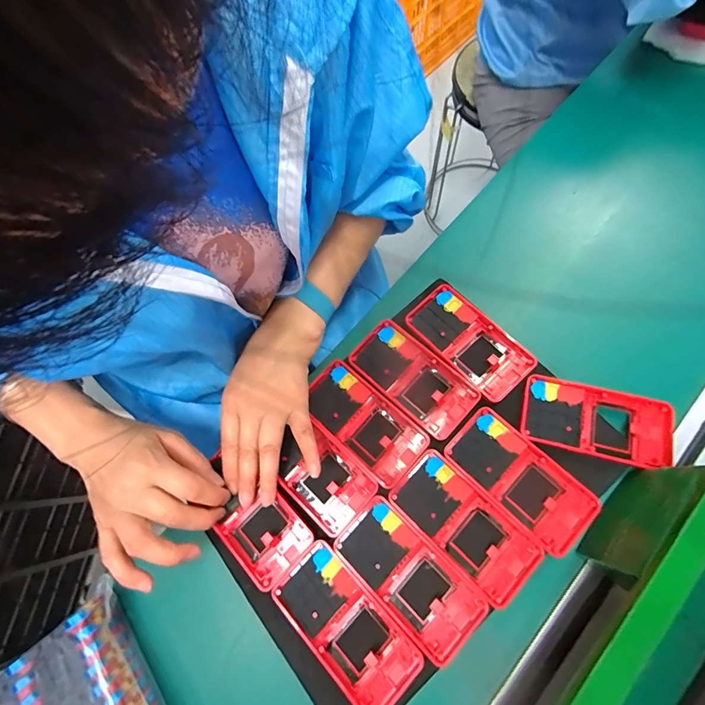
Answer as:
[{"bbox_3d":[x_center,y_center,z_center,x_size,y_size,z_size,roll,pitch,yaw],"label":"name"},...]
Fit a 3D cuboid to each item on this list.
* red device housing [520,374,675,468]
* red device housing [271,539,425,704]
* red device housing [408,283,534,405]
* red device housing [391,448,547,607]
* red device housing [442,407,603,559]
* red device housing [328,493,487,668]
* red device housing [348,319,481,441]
[{"bbox_3d":[0.220,0.061,0.335,0.124,0.010,0.062,12,72,9],"label":"red device housing"},{"bbox_3d":[-0.005,0.225,0.310,0.062,0.020,0.123,-44,73,-10],"label":"red device housing"},{"bbox_3d":[0.114,-0.011,0.374,0.061,0.017,0.123,-41,73,-10],"label":"red device housing"},{"bbox_3d":[0.094,0.147,0.321,0.061,0.014,0.121,-44,73,-10],"label":"red device housing"},{"bbox_3d":[0.145,0.111,0.330,0.061,0.017,0.123,-44,73,-10],"label":"red device housing"},{"bbox_3d":[0.046,0.186,0.312,0.122,0.015,0.062,42,79,16],"label":"red device housing"},{"bbox_3d":[0.058,0.025,0.368,0.121,0.015,0.062,42,79,16],"label":"red device housing"}]

